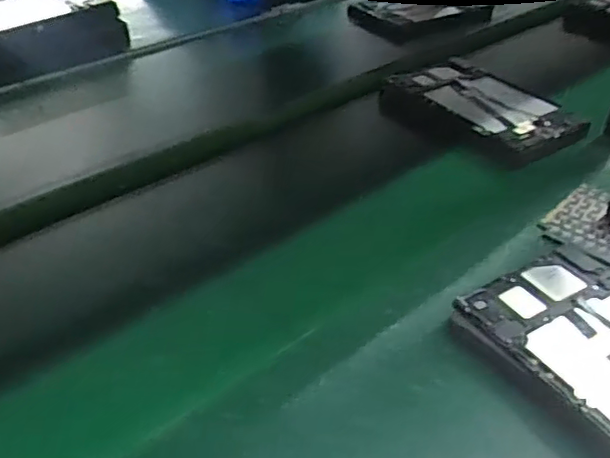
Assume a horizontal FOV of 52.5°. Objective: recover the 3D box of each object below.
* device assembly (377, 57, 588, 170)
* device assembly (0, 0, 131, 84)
[{"bbox_3d":[0.236,-0.165,0.815,0.149,0.032,0.243,-21,42,-26],"label":"device assembly"},{"bbox_3d":[-0.433,-0.318,0.982,0.253,0.075,0.185,-24,43,-28],"label":"device assembly"}]

